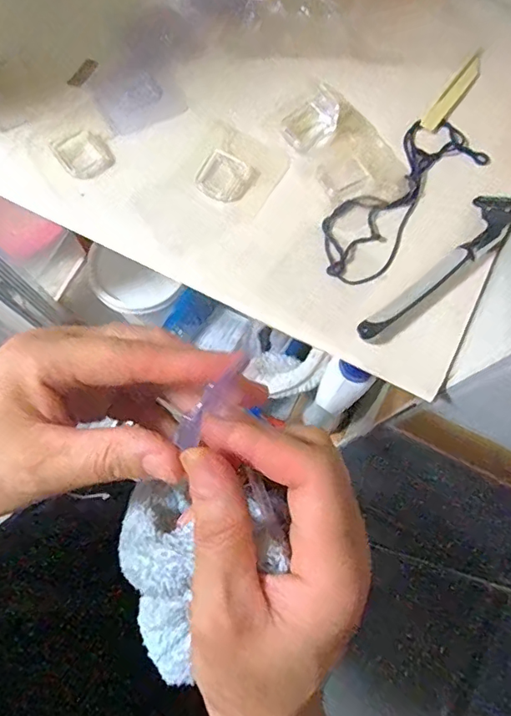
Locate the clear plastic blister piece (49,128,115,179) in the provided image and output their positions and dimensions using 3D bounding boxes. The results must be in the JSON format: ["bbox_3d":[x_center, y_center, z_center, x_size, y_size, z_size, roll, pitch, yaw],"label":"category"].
[{"bbox_3d":[-0.111,-0.132,0.328,0.031,0.004,0.034,-35,78,-9],"label":"clear plastic blister piece"}]

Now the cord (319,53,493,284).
[{"bbox_3d":[0.106,-0.120,0.325,0.049,0.005,0.183,40,78,9],"label":"cord"}]

